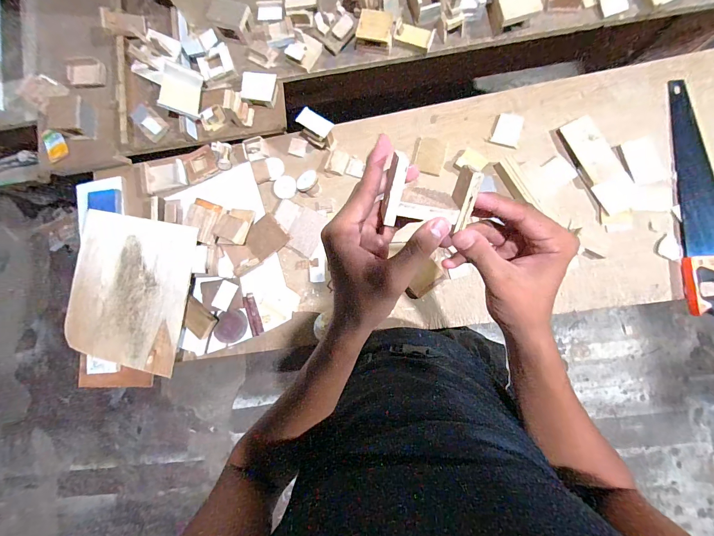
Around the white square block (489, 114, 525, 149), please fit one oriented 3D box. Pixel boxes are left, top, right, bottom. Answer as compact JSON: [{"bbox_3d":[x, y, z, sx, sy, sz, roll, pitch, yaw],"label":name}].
[{"bbox_3d":[0.346,-0.316,0.708,0.059,0.008,0.075,20,89,8],"label":"white square block"}]

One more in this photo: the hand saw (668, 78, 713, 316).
[{"bbox_3d":[0.735,-0.148,0.638,0.113,0.034,0.510,-3,86,7],"label":"hand saw"}]

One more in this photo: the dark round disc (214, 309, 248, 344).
[{"bbox_3d":[-0.303,0.141,0.743,0.070,0.012,0.082,14,88,8],"label":"dark round disc"}]

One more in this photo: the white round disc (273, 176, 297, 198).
[{"bbox_3d":[-0.177,-0.199,0.761,0.054,0.005,0.056,0,86,7],"label":"white round disc"}]

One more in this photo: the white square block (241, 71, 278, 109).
[{"bbox_3d":[-0.232,-0.424,0.735,0.079,0.032,0.068,4,87,7],"label":"white square block"}]

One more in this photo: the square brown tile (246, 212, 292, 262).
[{"bbox_3d":[-0.218,-0.071,0.737,0.091,0.004,0.080,-42,107,-10],"label":"square brown tile"}]

